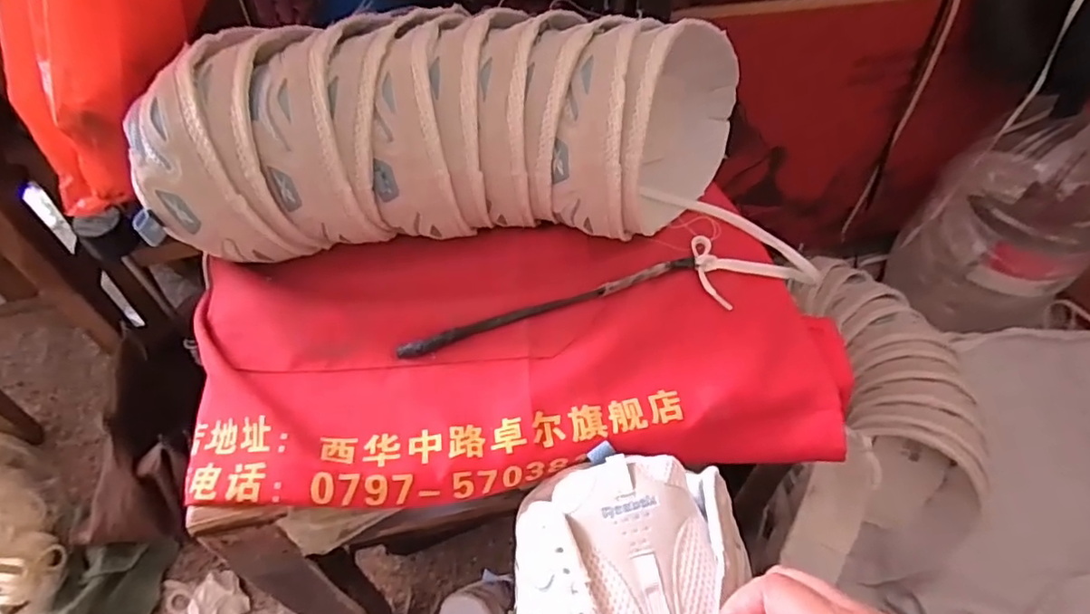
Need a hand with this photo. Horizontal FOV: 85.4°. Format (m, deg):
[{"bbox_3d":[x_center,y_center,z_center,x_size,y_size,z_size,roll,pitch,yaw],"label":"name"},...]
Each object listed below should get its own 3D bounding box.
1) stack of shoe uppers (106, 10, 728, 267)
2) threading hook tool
[{"bbox_3d":[-0.048,-0.139,0.443,0.428,0.138,0.159,-3,52,-4],"label":"stack of shoe uppers"},{"bbox_3d":[0.006,-0.004,0.431,0.228,0.011,0.013,-17,55,-14],"label":"threading hook tool"}]

